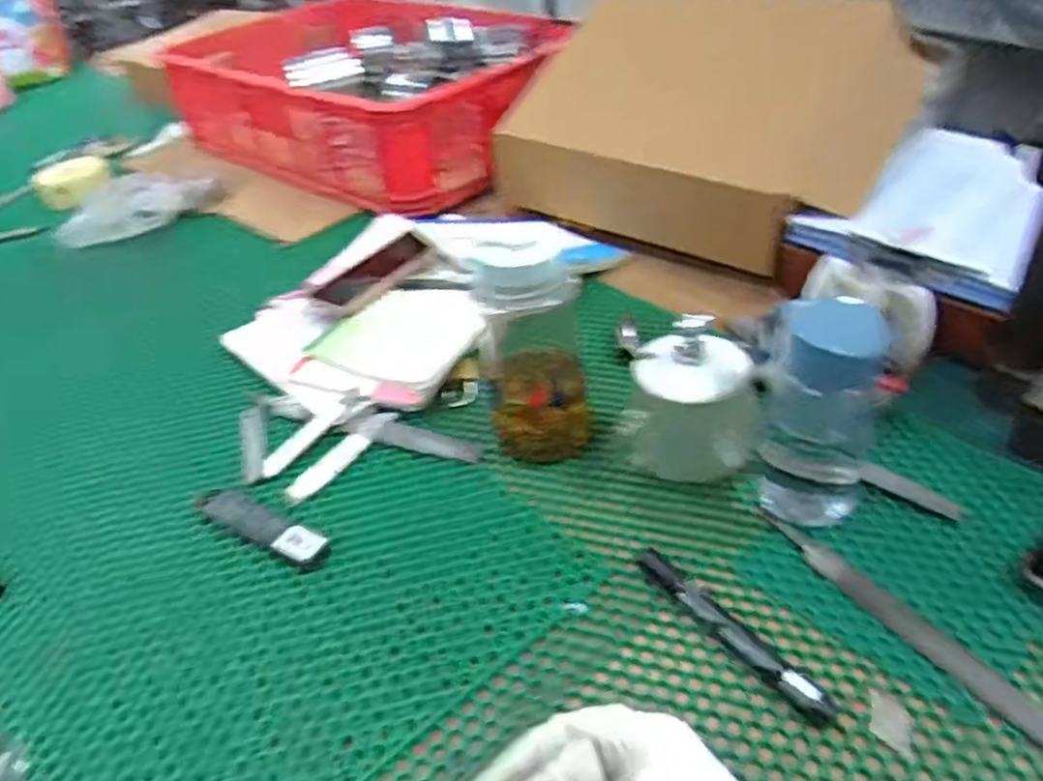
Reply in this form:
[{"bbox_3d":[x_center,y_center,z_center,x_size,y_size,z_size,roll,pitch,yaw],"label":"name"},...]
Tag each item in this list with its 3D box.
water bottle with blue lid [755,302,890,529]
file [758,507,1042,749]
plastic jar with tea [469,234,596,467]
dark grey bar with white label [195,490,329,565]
[{"bbox_3d":[0.194,0.014,0.491,0.079,0.144,0.059,13,42,23],"label":"water bottle with blue lid"},{"bbox_3d":[0.240,0.143,0.442,0.018,0.006,0.242,-26,42,-23],"label":"file"},{"bbox_3d":[0.009,-0.036,0.552,0.076,0.159,0.080,-7,38,0],"label":"plastic jar with tea"},{"bbox_3d":[-0.197,0.099,0.557,0.129,0.013,0.028,19,45,29],"label":"dark grey bar with white label"}]

